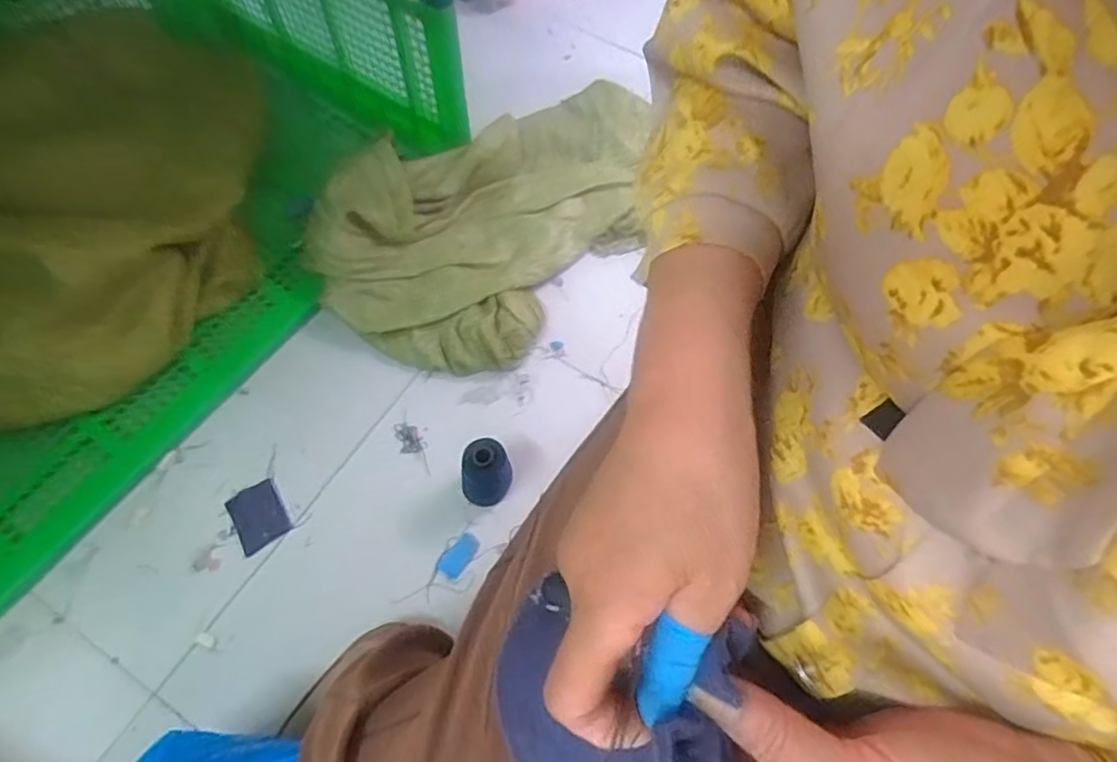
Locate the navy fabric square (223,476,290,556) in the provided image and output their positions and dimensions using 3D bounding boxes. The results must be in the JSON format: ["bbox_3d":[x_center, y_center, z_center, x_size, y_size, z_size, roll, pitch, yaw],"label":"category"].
[{"bbox_3d":[-0.373,0.166,0.803,0.061,0.004,0.077,-29,68,-15],"label":"navy fabric square"}]

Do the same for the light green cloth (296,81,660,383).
[{"bbox_3d":[-0.072,-0.267,0.950,0.343,0.110,0.576,40,69,16],"label":"light green cloth"}]

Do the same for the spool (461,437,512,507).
[{"bbox_3d":[-0.087,0.114,0.780,0.057,0.104,0.055,1,64,-1],"label":"spool"}]

